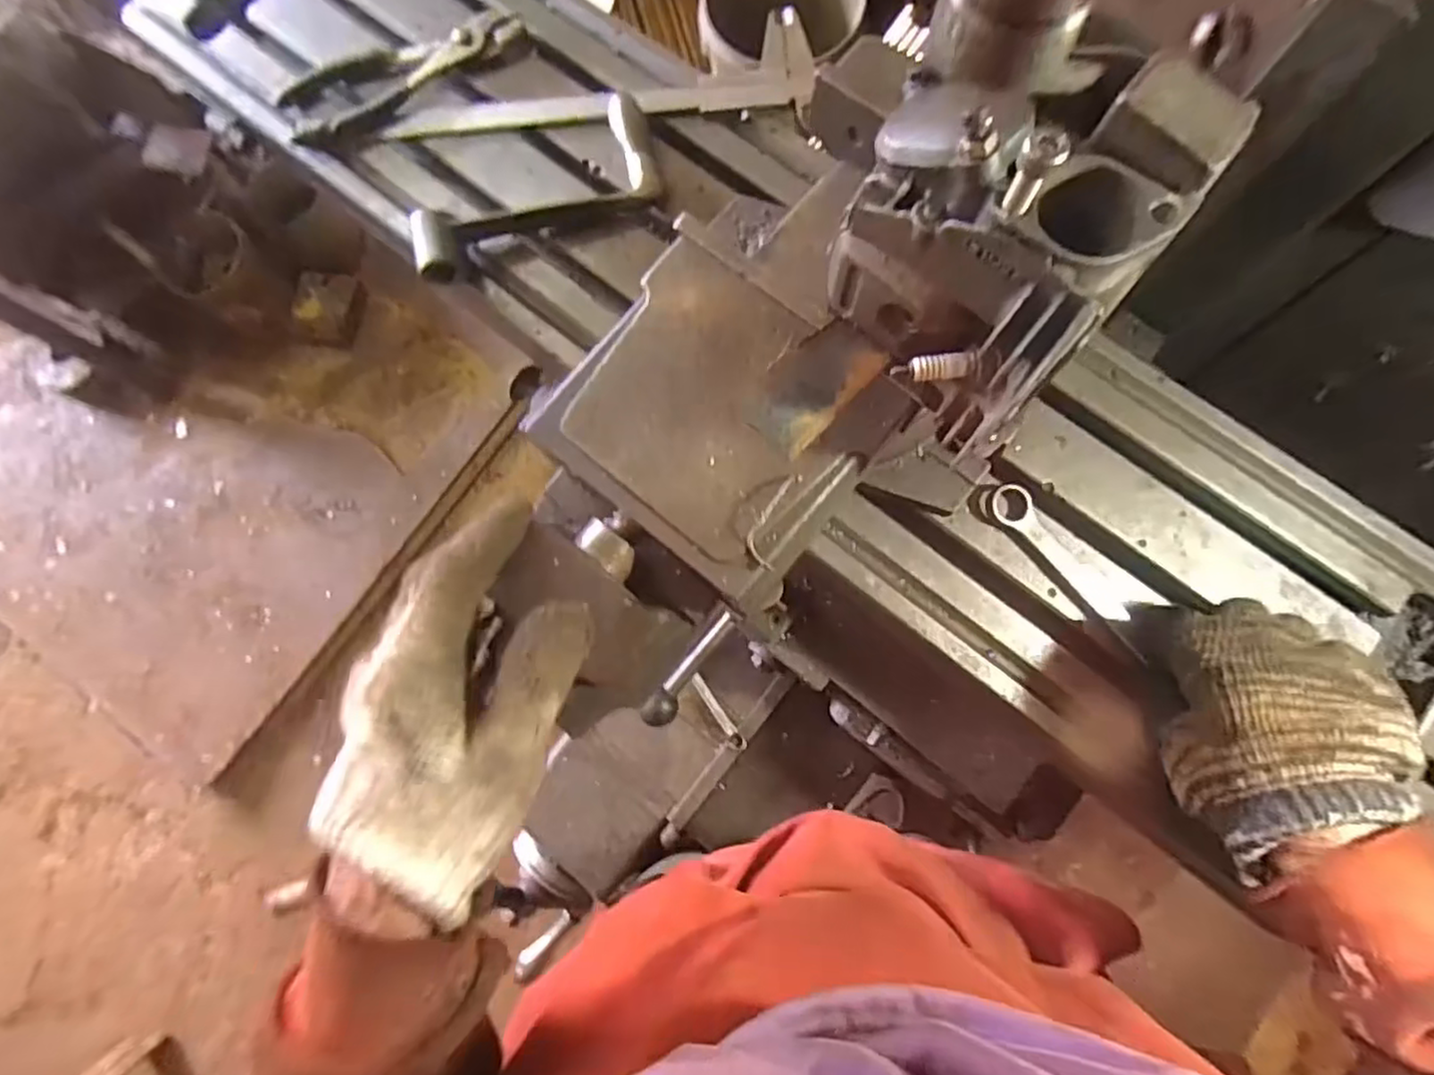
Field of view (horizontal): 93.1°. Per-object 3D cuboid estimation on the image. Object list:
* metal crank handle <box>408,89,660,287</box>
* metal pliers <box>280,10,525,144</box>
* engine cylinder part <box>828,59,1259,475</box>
[{"bbox_3d":[-0.133,-0.255,0.496,0.194,0.034,0.078,-23,79,-3],"label":"metal crank handle"},{"bbox_3d":[-0.240,-0.361,0.522,0.189,0.032,0.072,-22,79,-3],"label":"metal pliers"},{"bbox_3d":[0.118,-0.120,0.259,0.118,0.102,0.102,-41,80,-7],"label":"engine cylinder part"}]

